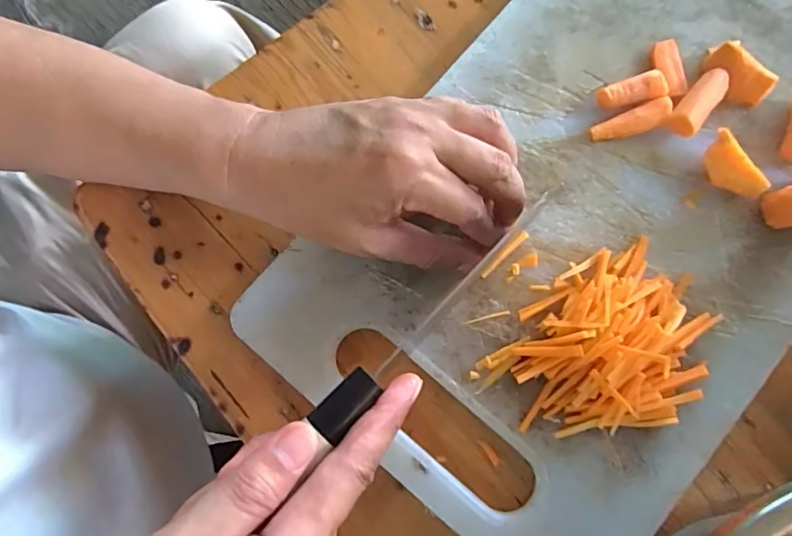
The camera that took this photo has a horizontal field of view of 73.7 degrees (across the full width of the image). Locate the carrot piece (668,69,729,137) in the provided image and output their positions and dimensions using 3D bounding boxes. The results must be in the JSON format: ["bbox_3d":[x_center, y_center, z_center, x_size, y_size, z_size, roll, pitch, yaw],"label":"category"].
[{"bbox_3d":[0.176,-0.096,0.310,0.017,0.017,0.043,37,81,6],"label":"carrot piece"}]

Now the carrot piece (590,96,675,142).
[{"bbox_3d":[0.137,-0.084,0.309,0.047,0.012,0.015,-19,80,-4],"label":"carrot piece"}]

